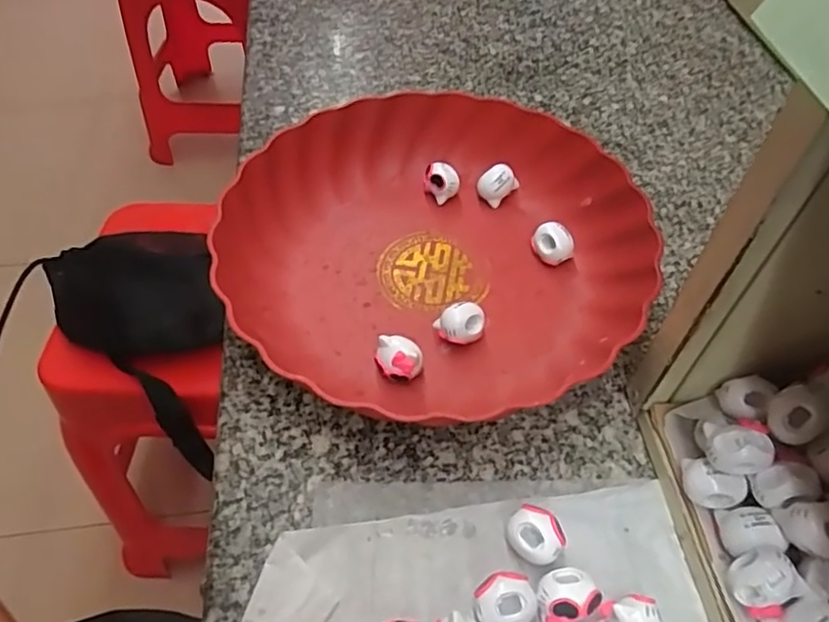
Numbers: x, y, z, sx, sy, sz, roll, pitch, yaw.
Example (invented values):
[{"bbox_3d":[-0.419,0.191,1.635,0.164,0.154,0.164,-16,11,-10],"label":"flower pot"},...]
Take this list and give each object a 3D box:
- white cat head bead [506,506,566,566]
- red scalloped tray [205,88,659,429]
[{"bbox_3d":[0.053,0.101,0.275,0.025,0.019,0.021,26,56,18],"label":"white cat head bead"},{"bbox_3d":[0.010,-0.039,0.370,0.240,0.047,0.233,-11,53,-10],"label":"red scalloped tray"}]

